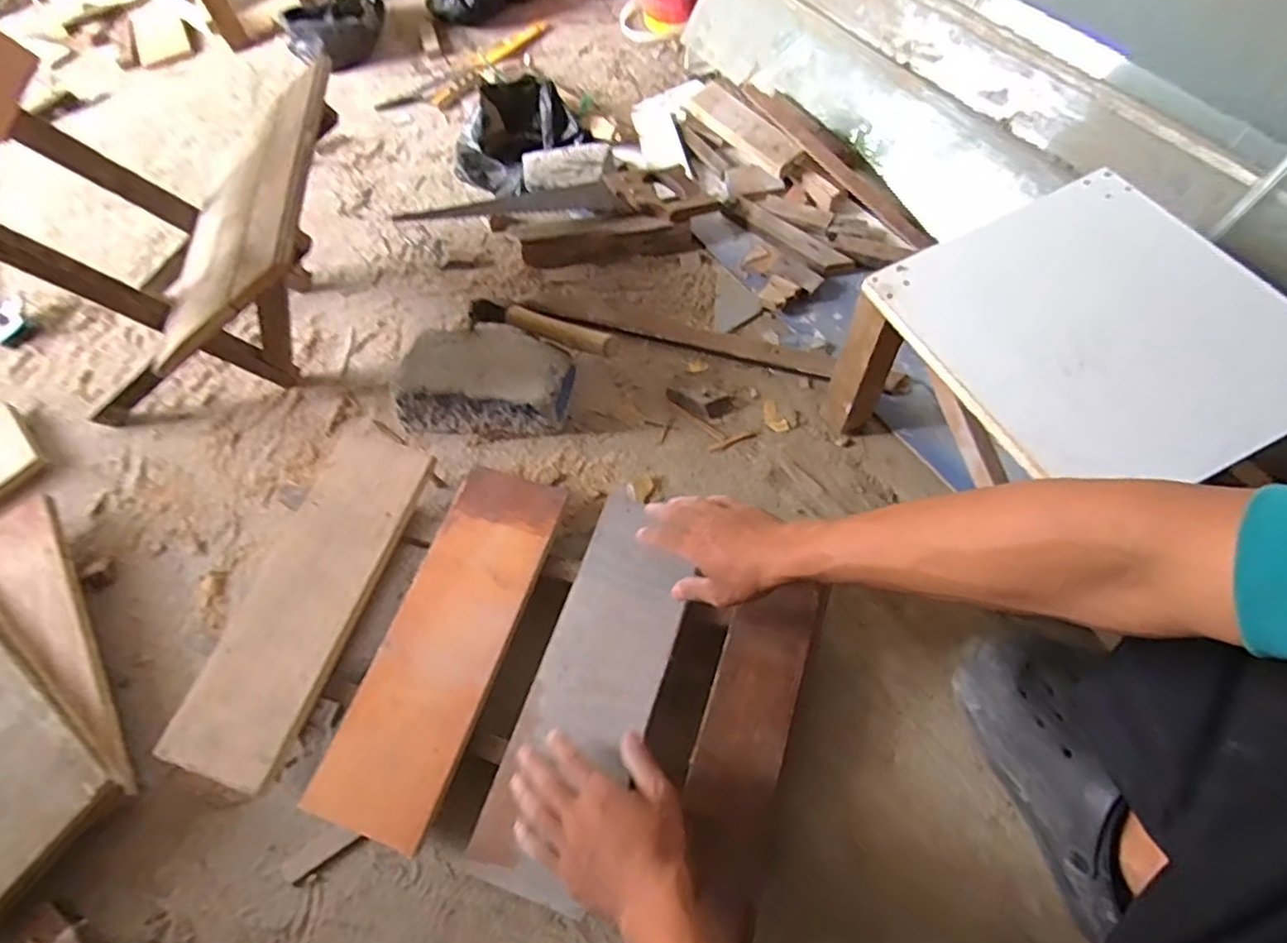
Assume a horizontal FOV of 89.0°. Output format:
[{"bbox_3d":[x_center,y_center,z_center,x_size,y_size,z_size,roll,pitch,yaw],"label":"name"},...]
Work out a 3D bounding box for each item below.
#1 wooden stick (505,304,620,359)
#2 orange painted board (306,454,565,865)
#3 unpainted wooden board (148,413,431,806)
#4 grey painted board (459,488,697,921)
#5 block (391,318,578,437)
[{"bbox_3d":[-0.101,-0.170,0.786,0.178,0.021,0.028,25,65,34],"label":"wooden stick"},{"bbox_3d":[-0.192,0.158,0.637,0.119,0.013,0.348,14,63,12],"label":"orange painted board"},{"bbox_3d":[-0.340,0.120,0.671,0.118,0.021,0.357,14,63,12],"label":"unpainted wooden board"},{"bbox_3d":[-0.043,0.188,0.607,0.113,0.020,0.357,17,66,13],"label":"grey painted board"},{"bbox_3d":[-0.191,-0.115,0.812,0.214,0.073,0.121,4,61,6],"label":"block"}]

